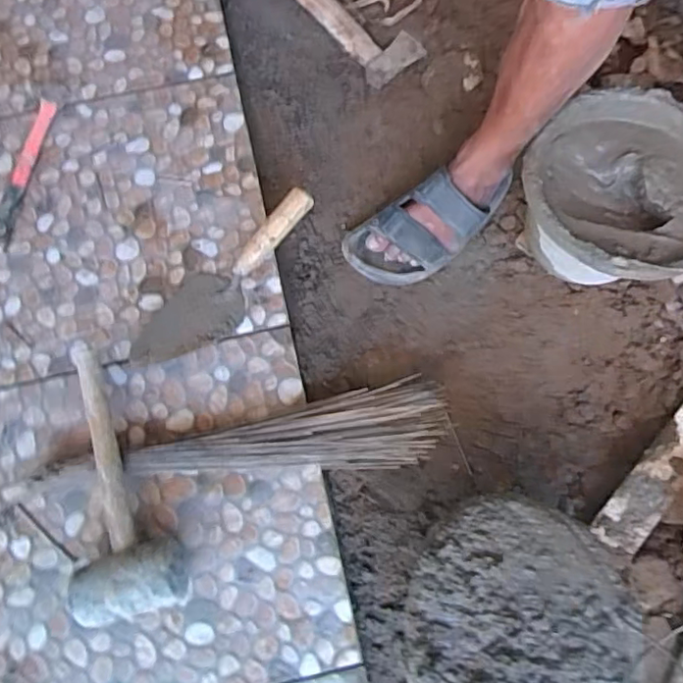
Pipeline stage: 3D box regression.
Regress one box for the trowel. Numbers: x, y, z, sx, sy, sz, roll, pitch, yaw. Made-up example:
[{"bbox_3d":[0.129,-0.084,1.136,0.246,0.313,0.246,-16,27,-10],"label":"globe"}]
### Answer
[{"bbox_3d":[-0.153,-0.077,0.752,0.297,0.078,0.092,-41,78,-10],"label":"trowel"}]

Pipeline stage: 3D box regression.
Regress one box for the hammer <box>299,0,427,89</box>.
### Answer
[{"bbox_3d":[0.007,-0.514,0.926,0.098,0.043,0.258,-39,72,-9],"label":"hammer"}]

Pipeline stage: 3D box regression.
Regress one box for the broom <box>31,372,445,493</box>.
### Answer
[{"bbox_3d":[-0.115,0.136,0.709,0.482,0.044,0.093,-14,70,0],"label":"broom"}]

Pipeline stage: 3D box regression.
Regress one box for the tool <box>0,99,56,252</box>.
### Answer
[{"bbox_3d":[-0.442,-0.231,0.822,0.031,0.013,0.230,9,74,3],"label":"tool"}]

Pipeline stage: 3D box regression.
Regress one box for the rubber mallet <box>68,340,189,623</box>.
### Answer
[{"bbox_3d":[-0.255,0.146,0.692,0.115,0.076,0.323,-12,70,0],"label":"rubber mallet"}]

